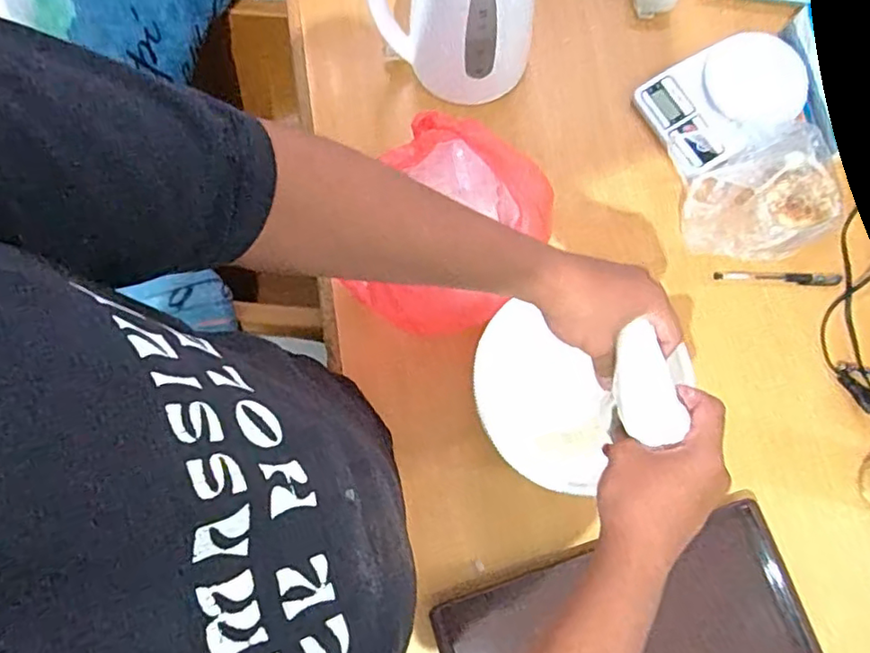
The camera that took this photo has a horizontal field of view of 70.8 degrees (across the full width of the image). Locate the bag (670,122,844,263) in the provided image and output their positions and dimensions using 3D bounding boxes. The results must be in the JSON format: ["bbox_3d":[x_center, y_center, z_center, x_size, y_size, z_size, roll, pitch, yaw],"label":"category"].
[{"bbox_3d":[0.380,-0.163,0.719,0.204,0.057,0.157,-8,76,-2],"label":"bag"}]

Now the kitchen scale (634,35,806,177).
[{"bbox_3d":[0.370,-0.289,0.768,0.204,0.035,0.142,-27,77,-6],"label":"kitchen scale"}]

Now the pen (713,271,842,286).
[{"bbox_3d":[0.409,-0.058,0.732,0.151,0.009,0.015,1,76,0],"label":"pen"}]

